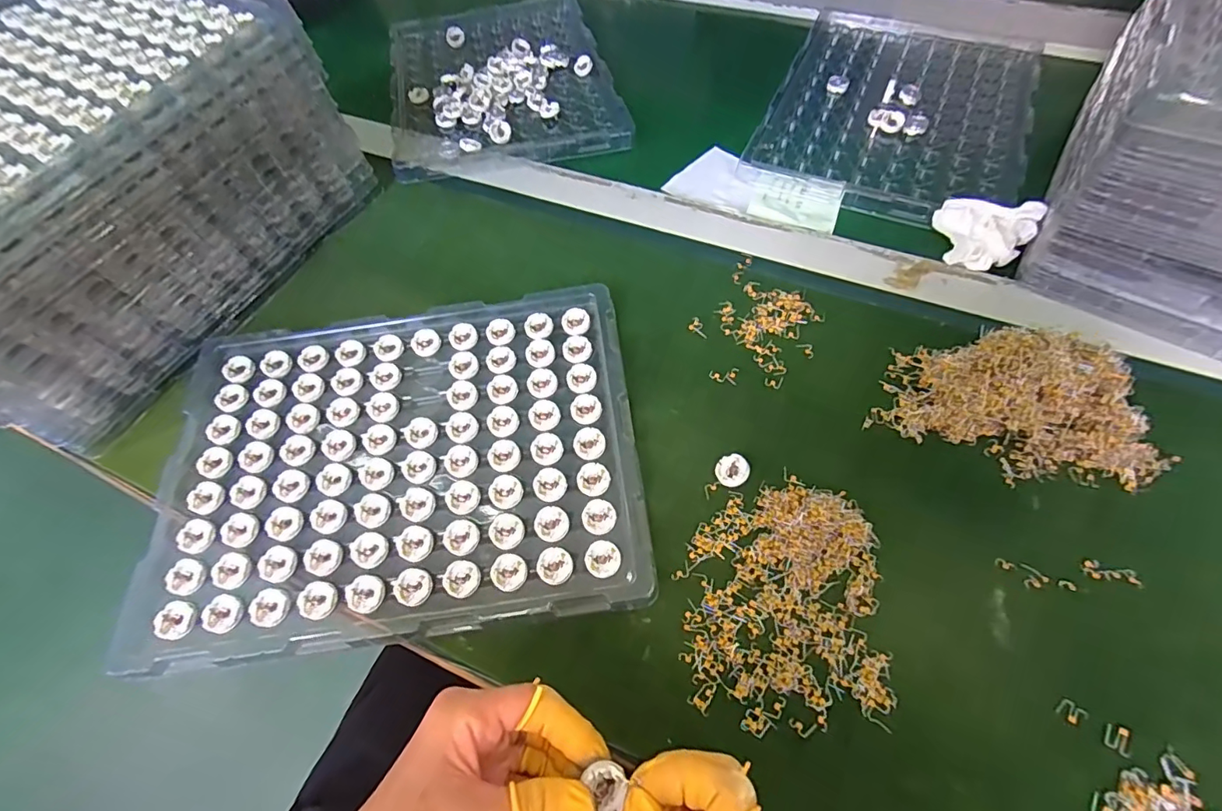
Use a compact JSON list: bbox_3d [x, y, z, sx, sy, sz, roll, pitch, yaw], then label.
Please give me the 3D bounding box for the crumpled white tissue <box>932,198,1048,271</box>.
[{"bbox_3d":[0.320,-0.151,0.450,0.072,0.039,0.065,36,68,21],"label":"crumpled white tissue"}]

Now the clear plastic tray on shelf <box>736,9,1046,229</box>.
[{"bbox_3d":[0.322,-0.338,0.576,0.257,0.013,0.363,22,64,14],"label":"clear plastic tray on shelf"}]

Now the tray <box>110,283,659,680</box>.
[{"bbox_3d":[-0.155,0.035,0.384,0.345,0.015,0.252,-8,61,-2],"label":"tray"}]

